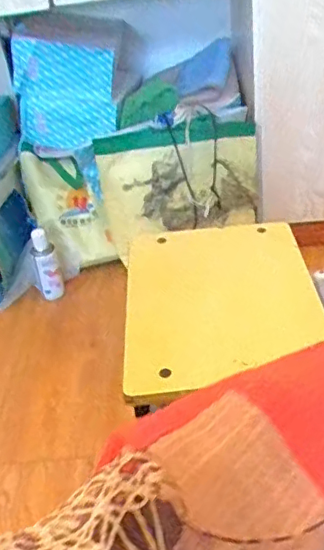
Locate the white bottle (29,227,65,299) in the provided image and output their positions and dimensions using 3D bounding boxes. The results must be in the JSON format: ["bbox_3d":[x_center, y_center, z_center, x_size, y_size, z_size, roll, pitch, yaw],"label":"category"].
[{"bbox_3d":[-0.275,-0.014,1.393,0.055,0.180,0.056,-13,34,-8],"label":"white bottle"}]

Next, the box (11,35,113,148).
[{"bbox_3d":[-0.234,-0.435,1.424,0.241,0.251,0.080,-1,11,-9],"label":"box"}]

